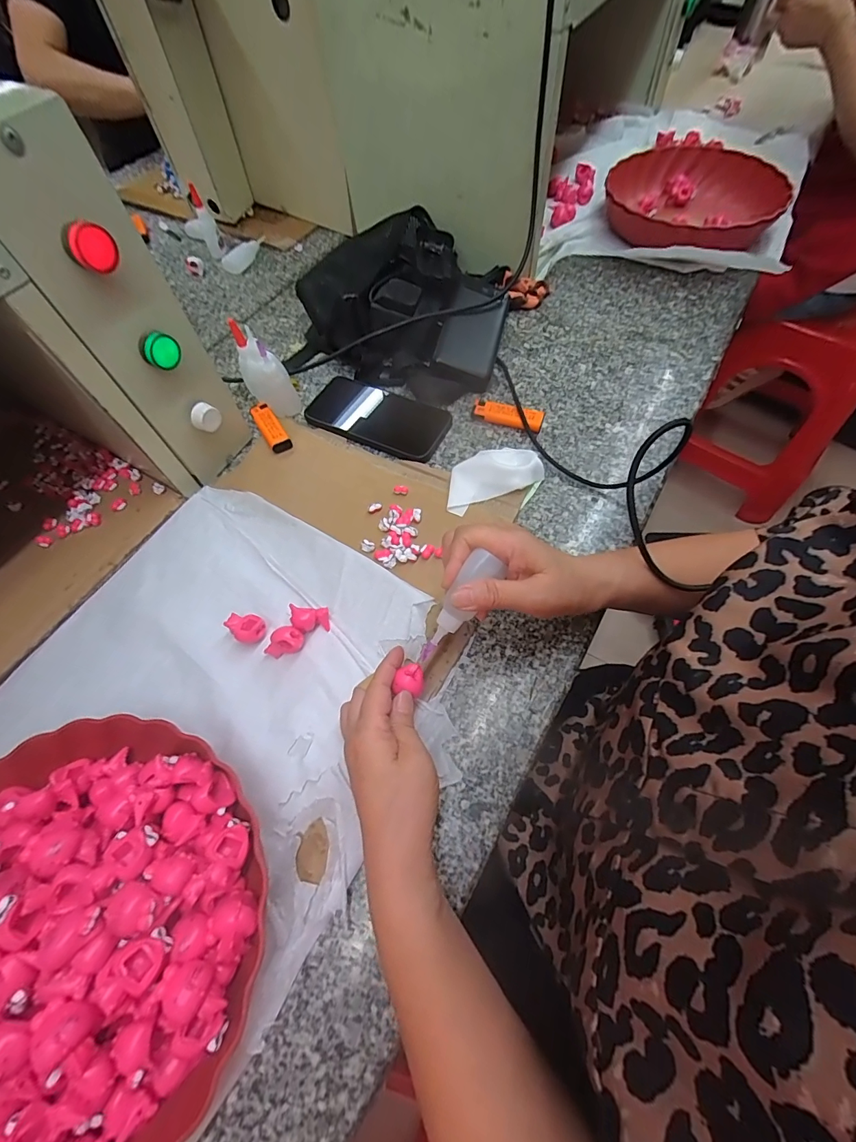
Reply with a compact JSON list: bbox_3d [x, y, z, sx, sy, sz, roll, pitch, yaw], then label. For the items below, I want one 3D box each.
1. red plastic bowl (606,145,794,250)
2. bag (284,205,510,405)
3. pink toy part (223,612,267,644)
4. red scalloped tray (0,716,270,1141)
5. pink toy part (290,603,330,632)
[{"bbox_3d":[0.397,-0.562,0.651,0.243,0.056,0.259,0,64,0],"label":"red plastic bowl"},{"bbox_3d":[-0.033,-0.358,0.559,0.268,0.067,0.277,9,64,4],"label":"bag"},{"bbox_3d":[-0.155,0.049,0.370,0.034,0.016,0.025,32,68,15],"label":"pink toy part"},{"bbox_3d":[-0.222,0.221,0.259,0.234,0.060,0.240,-3,64,-1],"label":"red scalloped tray"},{"bbox_3d":[-0.100,0.041,0.363,0.029,0.023,0.020,-2,64,-1],"label":"pink toy part"}]

